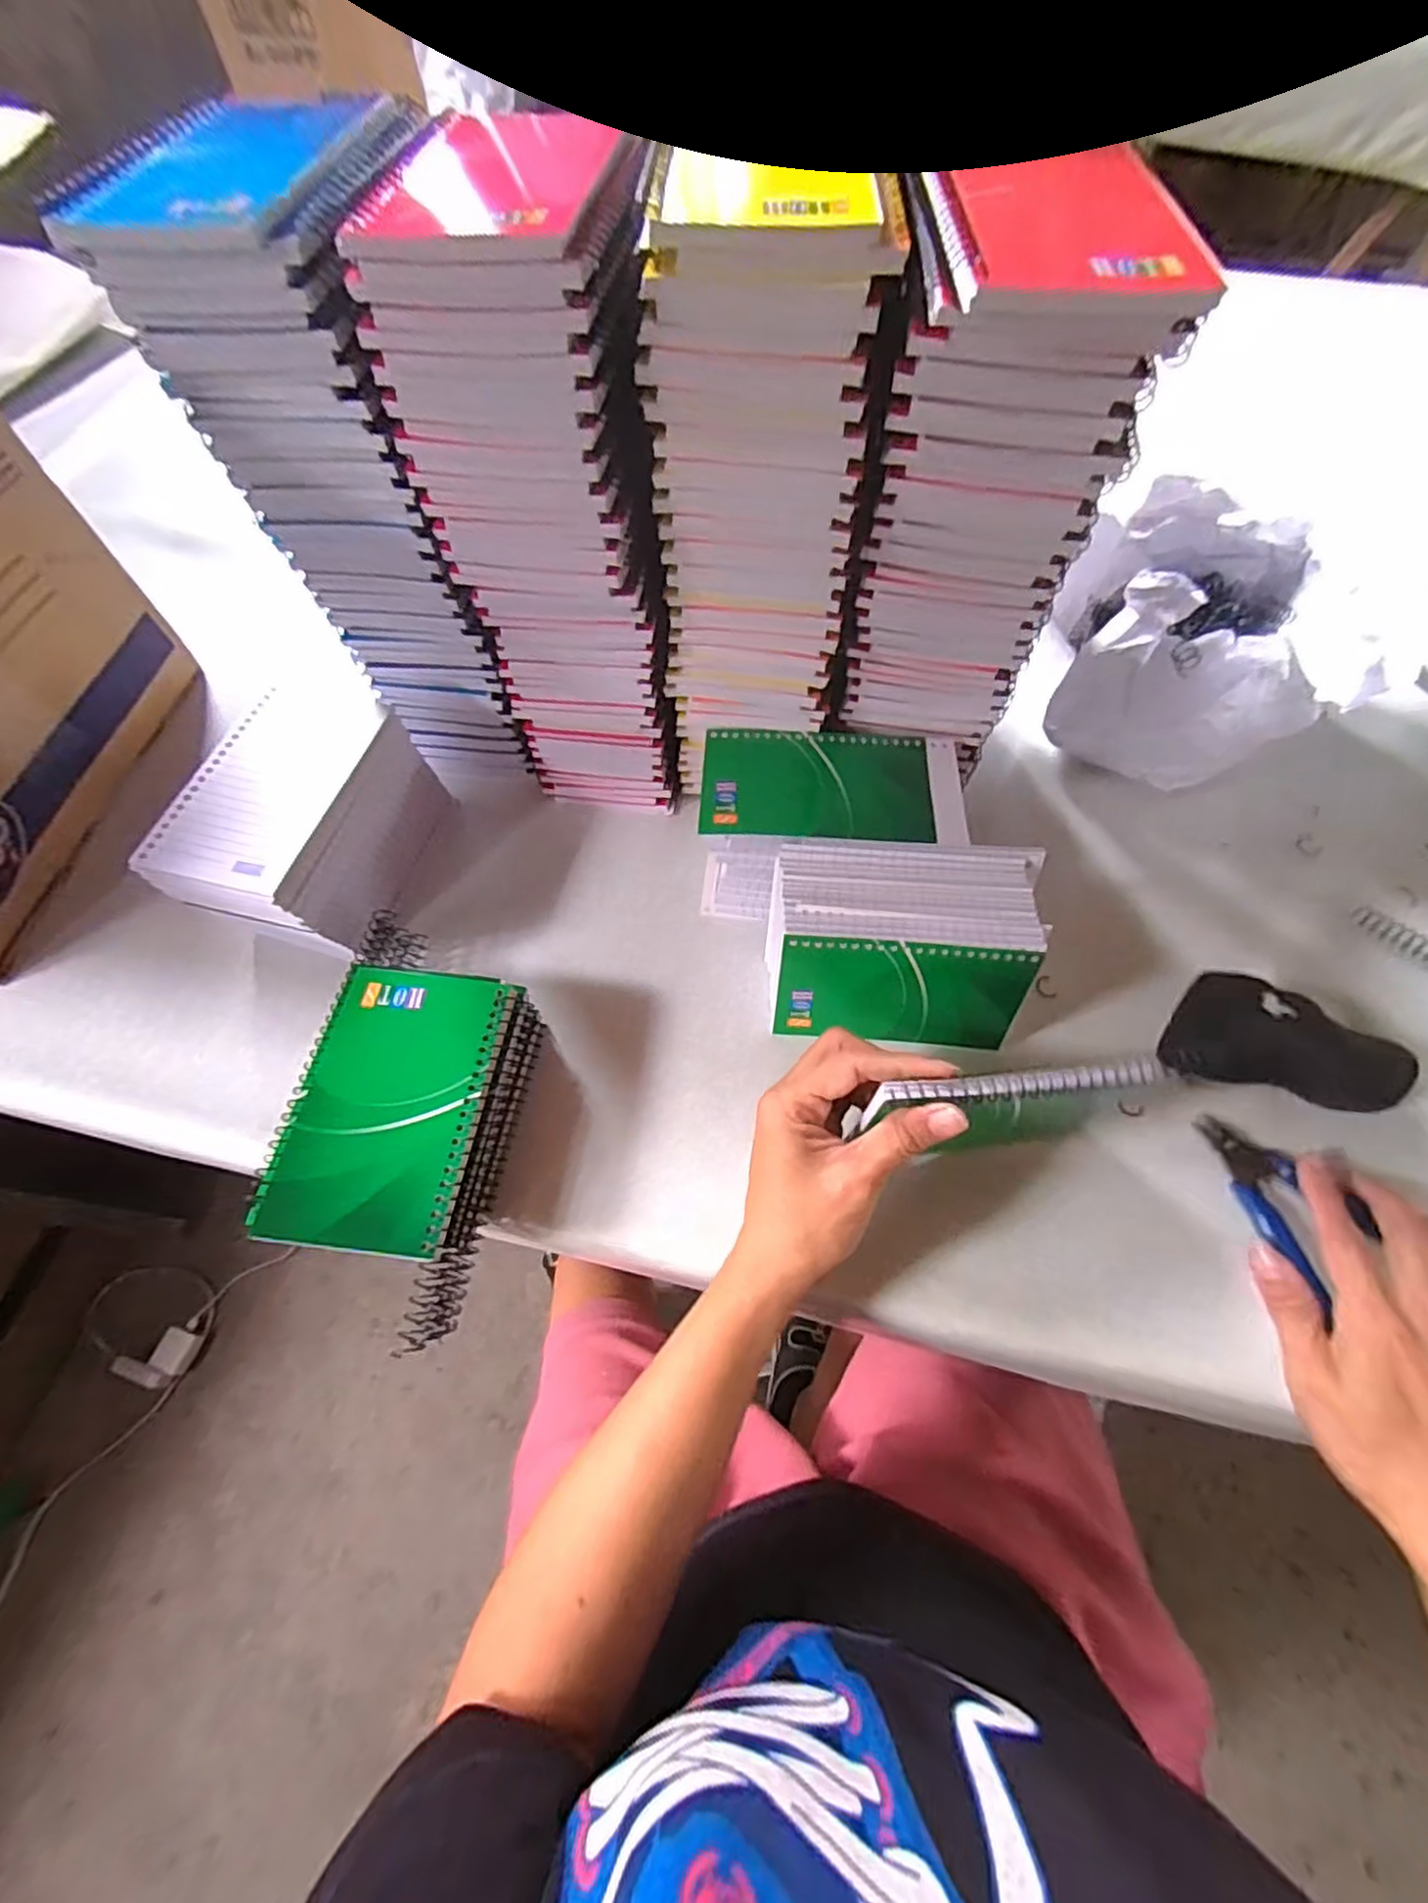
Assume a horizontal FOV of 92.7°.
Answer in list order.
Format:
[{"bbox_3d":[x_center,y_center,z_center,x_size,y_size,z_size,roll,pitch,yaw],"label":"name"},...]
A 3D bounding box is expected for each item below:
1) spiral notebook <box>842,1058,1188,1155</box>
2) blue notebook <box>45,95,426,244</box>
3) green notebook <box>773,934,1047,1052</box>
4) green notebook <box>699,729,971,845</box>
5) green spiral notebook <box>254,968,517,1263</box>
[{"bbox_3d":[0.132,0.075,0.317,0.144,0.082,0.014,-6,61,-1],"label":"spiral notebook"},{"bbox_3d":[-0.182,-0.311,0.267,0.093,0.010,0.159,10,64,6],"label":"blue notebook"},{"bbox_3d":[0.101,0.024,0.369,0.130,0.074,0.005,5,42,3],"label":"green notebook"},{"bbox_3d":[0.068,-0.100,0.393,0.147,0.011,0.081,2,63,2],"label":"green notebook"},{"bbox_3d":[-0.154,0.070,0.326,0.086,0.011,0.131,5,62,5],"label":"green spiral notebook"}]

